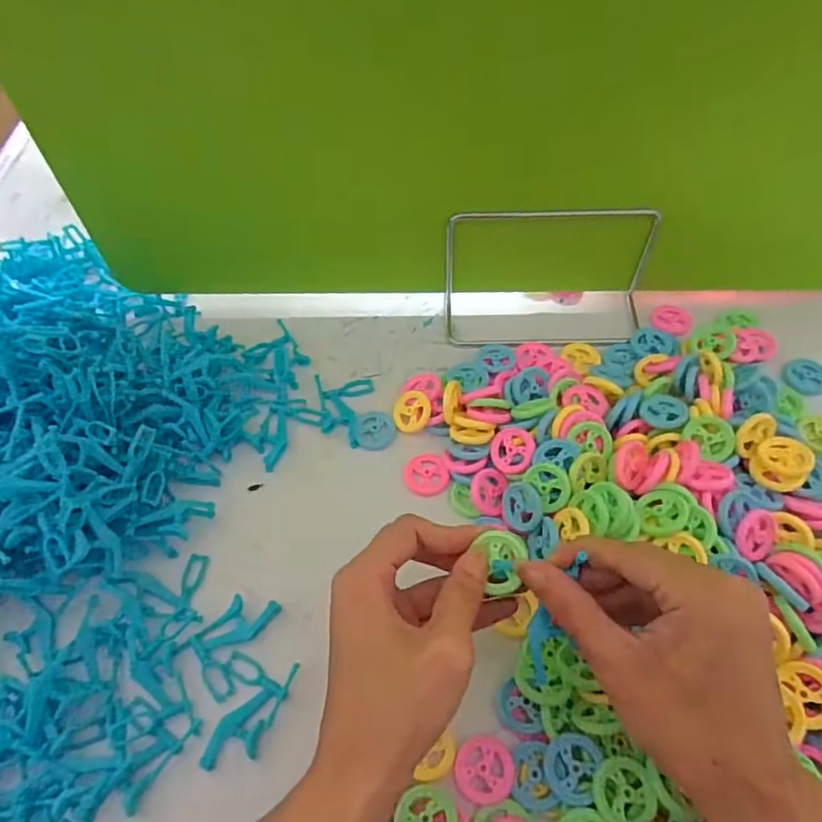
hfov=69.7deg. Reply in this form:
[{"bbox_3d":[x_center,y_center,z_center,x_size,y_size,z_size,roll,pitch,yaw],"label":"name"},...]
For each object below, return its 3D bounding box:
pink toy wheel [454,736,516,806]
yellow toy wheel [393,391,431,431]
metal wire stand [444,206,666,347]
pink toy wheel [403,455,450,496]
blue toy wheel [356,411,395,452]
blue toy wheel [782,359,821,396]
[{"bbox_3d":[0.037,0.179,0.295,0.029,0.004,0.028,-2,56,3],"label":"pink toy wheel"},{"bbox_3d":[0.001,0.000,0.414,0.028,0.005,0.030,-8,69,29],"label":"yellow toy wheel"},{"bbox_3d":[0.102,-0.094,0.433,0.155,0.085,0.056,0,57,3],"label":"metal wire stand"},{"bbox_3d":[0.010,0.042,0.390,0.029,0.004,0.027,-2,56,3],"label":"pink toy wheel"},{"bbox_3d":[-0.025,0.013,0.412,0.027,0.004,0.030,-3,56,2],"label":"blue toy wheel"},{"bbox_3d":[0.285,-0.024,0.426,0.026,0.012,0.024,-2,56,3],"label":"blue toy wheel"}]

